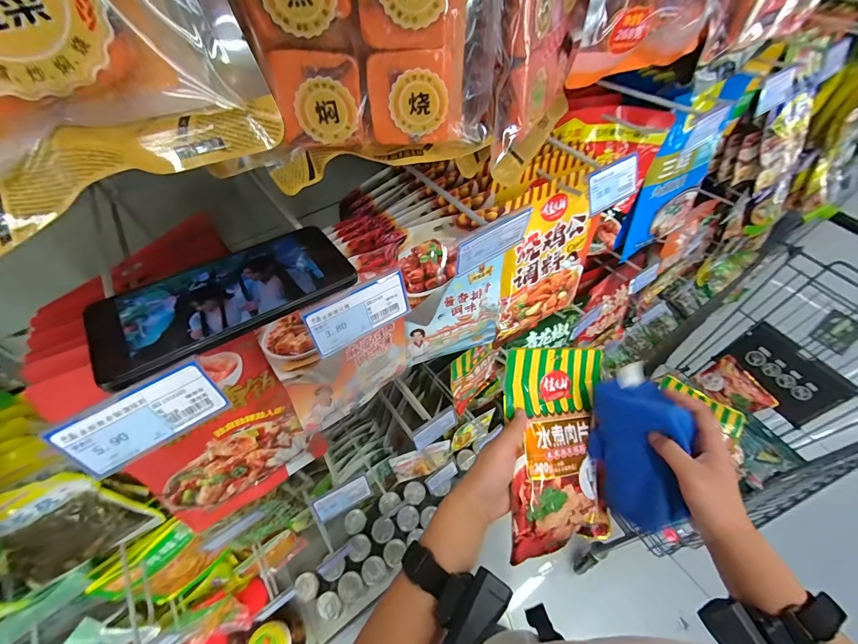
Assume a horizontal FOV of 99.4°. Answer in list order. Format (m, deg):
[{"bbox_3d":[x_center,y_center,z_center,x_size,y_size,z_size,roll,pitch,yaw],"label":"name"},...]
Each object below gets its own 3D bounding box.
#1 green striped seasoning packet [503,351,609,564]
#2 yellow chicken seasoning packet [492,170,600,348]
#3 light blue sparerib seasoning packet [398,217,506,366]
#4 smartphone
[{"bbox_3d":[0.152,0.142,0.417,0.147,0.017,0.218,3,80,-28],"label":"green striped seasoning packet"},{"bbox_3d":[0.168,-0.083,0.512,0.158,0.238,0.017,-24,45,-16],"label":"yellow chicken seasoning packet"},{"bbox_3d":[0.033,-0.031,0.438,0.131,0.198,0.011,-17,43,-16],"label":"light blue sparerib seasoning packet"},{"bbox_3d":[-0.138,-0.020,0.254,0.163,0.012,0.080,-30,59,-20],"label":"smartphone"}]

